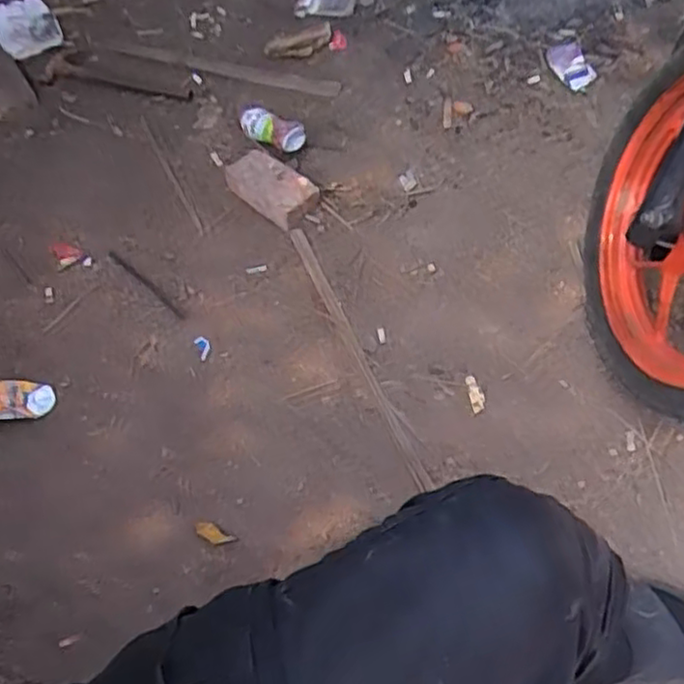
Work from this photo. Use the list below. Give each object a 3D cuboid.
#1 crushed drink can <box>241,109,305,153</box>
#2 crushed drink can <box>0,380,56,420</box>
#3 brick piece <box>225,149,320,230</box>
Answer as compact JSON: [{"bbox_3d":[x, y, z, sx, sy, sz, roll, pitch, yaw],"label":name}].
[{"bbox_3d":[-0.121,-0.361,1.232,0.124,0.057,0.063,23,62,18],"label":"crushed drink can"},{"bbox_3d":[-0.456,0.081,0.982,0.099,0.056,0.062,-3,57,2],"label":"crushed drink can"},{"bbox_3d":[-0.121,-0.264,1.177,0.098,0.044,0.188,-34,61,-17],"label":"brick piece"}]

